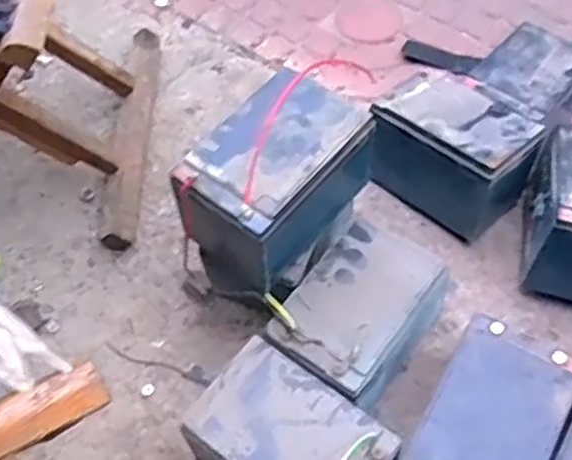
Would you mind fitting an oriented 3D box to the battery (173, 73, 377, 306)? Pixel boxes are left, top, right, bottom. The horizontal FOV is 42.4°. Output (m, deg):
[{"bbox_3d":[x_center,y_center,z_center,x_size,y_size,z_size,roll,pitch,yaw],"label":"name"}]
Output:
[{"bbox_3d":[-0.011,-0.041,0.636,0.103,0.116,0.153,36,70,22],"label":"battery"}]

